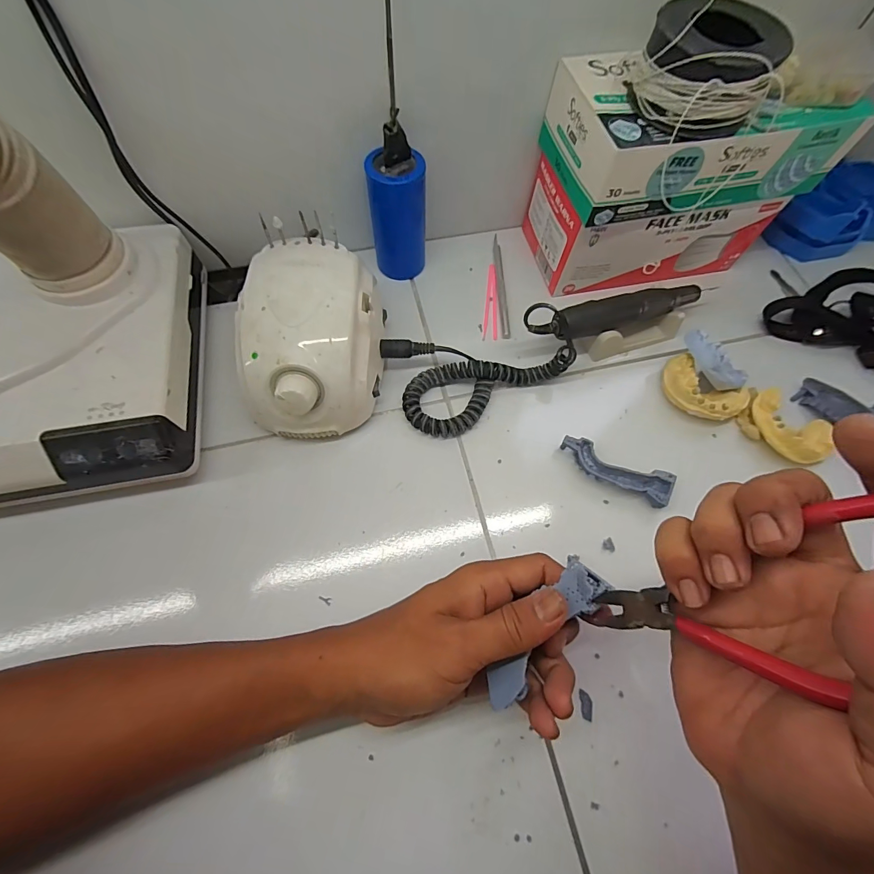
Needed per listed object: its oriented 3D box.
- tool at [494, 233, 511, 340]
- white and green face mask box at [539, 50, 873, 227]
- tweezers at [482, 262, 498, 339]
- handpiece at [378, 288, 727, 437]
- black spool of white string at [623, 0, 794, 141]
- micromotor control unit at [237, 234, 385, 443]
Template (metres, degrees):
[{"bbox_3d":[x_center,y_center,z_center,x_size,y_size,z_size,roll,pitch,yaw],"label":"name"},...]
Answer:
[{"bbox_3d":[0.065,-0.157,0.409,0.009,0.007,0.132,0,67,-2],"label":"tool"},{"bbox_3d":[0.207,-0.240,0.318,0.220,0.065,0.105,-6,67,-4],"label":"white and green face mask box"},{"bbox_3d":[0.054,-0.138,0.403,0.014,0.005,0.092,4,67,0],"label":"tweezers"},{"bbox_3d":[0.097,-0.093,0.353,0.280,0.052,0.086,-24,70,-12],"label":"handpiece"},{"bbox_3d":[0.174,-0.240,0.261,0.085,0.046,0.073,31,69,11],"label":"black spool of white string"},{"bbox_3d":[-0.095,-0.074,0.322,0.094,0.081,0.136,2,67,-1],"label":"micromotor control unit"}]

